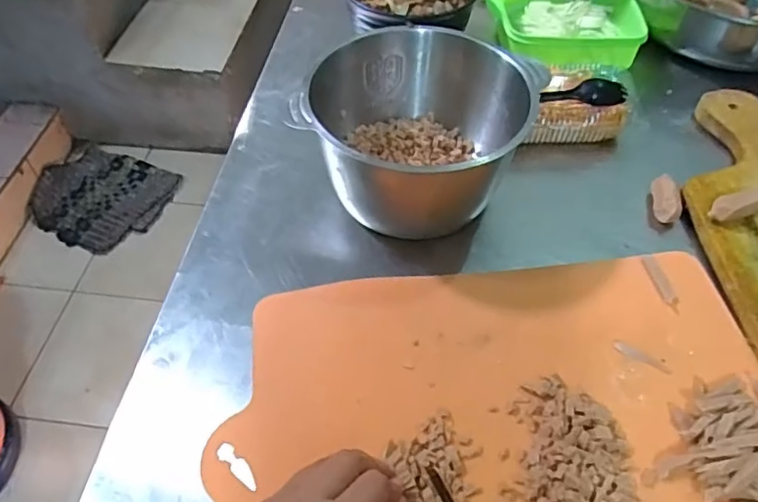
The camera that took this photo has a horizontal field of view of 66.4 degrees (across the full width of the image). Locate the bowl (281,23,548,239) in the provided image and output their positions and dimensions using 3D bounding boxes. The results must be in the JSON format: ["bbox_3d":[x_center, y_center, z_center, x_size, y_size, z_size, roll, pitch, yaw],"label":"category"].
[{"bbox_3d":[0.024,-0.093,0.464,0.153,0.116,0.146,0,51,0],"label":"bowl"}]

